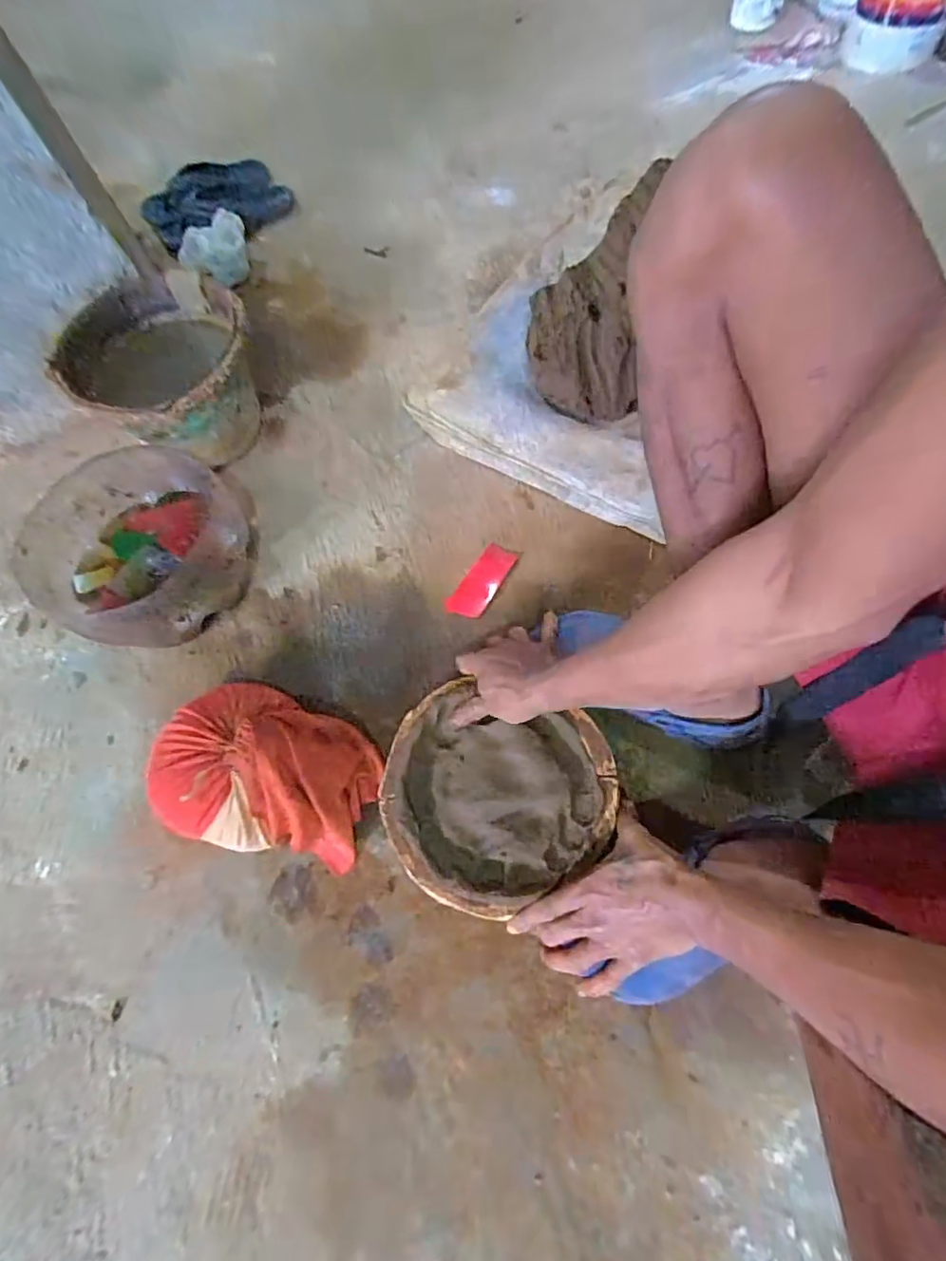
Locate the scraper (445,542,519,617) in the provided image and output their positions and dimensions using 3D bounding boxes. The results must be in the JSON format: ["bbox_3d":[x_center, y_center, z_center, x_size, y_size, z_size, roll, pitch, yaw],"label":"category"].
[{"bbox_3d":[0.013,-0.063,0.695,0.044,0.021,0.107,34,72,16],"label":"scraper"}]

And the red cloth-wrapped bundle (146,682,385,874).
[{"bbox_3d":[-0.217,0.150,0.575,0.225,0.097,0.169,22,69,12],"label":"red cloth-wrapped bundle"}]

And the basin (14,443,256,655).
[{"bbox_3d":[-0.414,-0.097,0.694,0.251,0.116,0.243,-1,66,3],"label":"basin"}]

